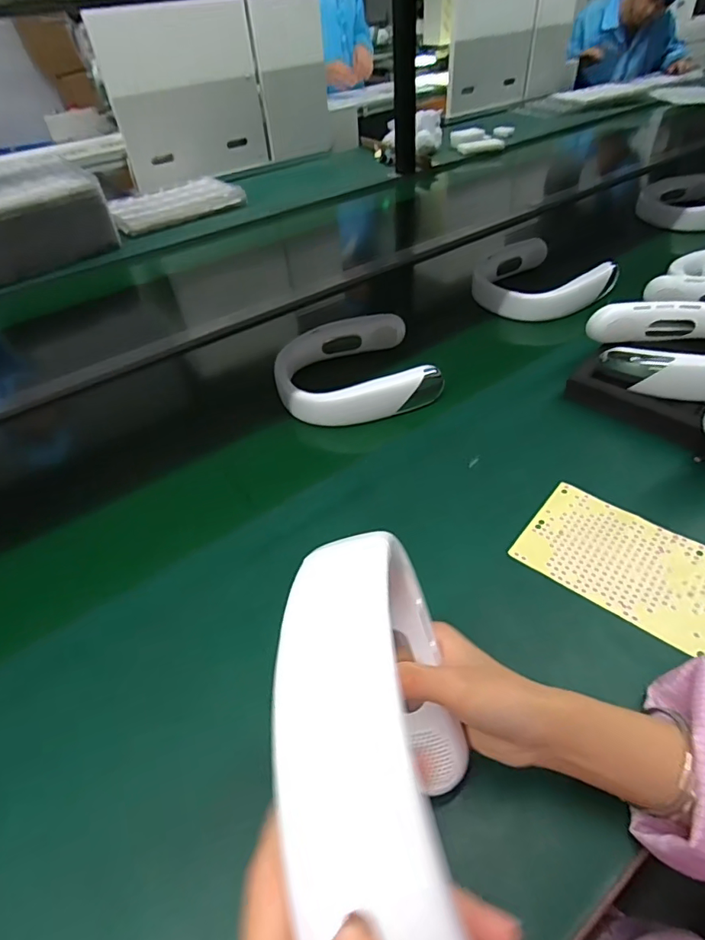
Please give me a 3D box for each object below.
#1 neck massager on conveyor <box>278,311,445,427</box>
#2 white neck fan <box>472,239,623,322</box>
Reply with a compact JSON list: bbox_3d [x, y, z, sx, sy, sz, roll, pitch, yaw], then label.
[{"bbox_3d":[0.000,-0.129,0.652,0.195,0.045,0.174,-15,46,-9],"label":"neck massager on conveyor"},{"bbox_3d":[0.291,-0.307,0.798,0.178,0.041,0.182,-28,49,-21],"label":"white neck fan"}]

